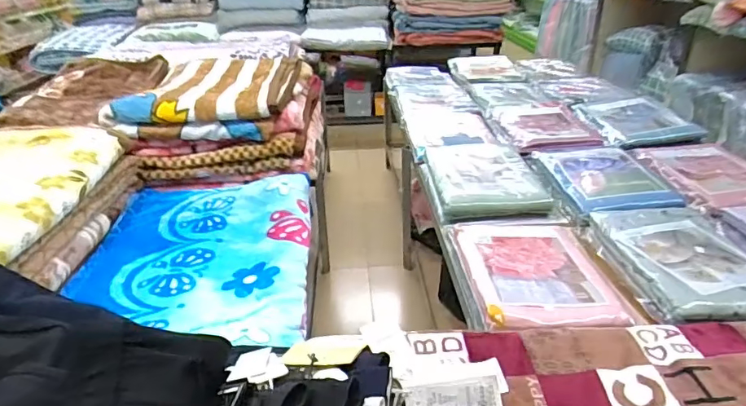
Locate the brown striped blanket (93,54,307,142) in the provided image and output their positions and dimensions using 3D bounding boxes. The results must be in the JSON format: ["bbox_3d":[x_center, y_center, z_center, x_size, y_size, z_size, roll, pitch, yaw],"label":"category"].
[{"bbox_3d":[-0.517,-0.397,1.690,0.484,0.096,0.777,-3,28,-3],"label":"brown striped blanket"}]

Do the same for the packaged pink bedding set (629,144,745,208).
[{"bbox_3d":[0.986,-0.097,1.476,0.264,0.066,0.450,-2,28,0],"label":"packaged pink bedding set"}]

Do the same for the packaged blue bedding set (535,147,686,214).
[{"bbox_3d":[0.681,-0.087,1.451,0.273,0.038,0.389,-2,28,0],"label":"packaged blue bedding set"}]

